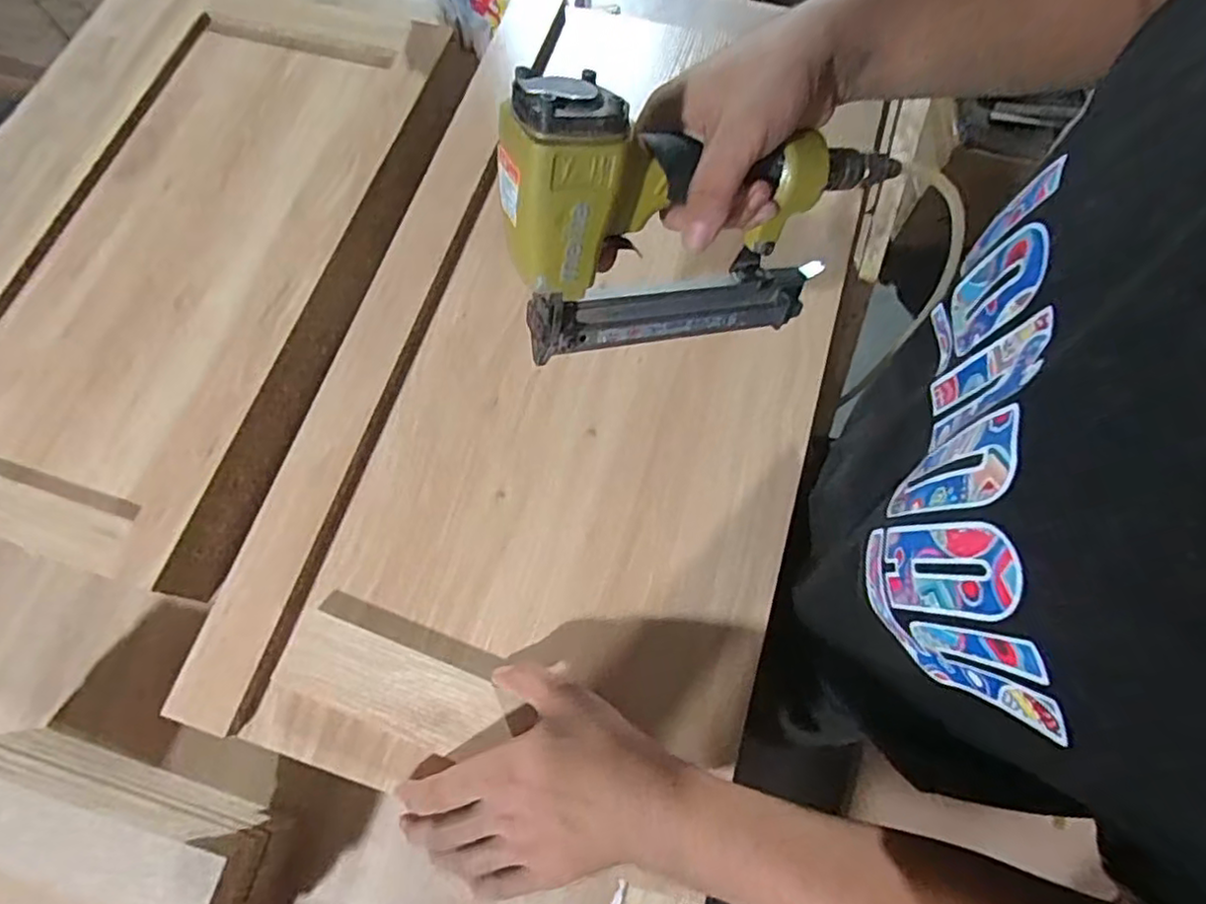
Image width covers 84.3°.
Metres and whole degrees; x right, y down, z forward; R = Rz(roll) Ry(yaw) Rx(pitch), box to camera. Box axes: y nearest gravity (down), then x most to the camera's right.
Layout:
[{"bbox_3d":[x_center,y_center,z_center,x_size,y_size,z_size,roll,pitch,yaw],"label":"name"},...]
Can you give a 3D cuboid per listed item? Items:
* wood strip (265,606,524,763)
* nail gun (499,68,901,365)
[{"bbox_3d":[-0.149,0.170,0.481,0.167,0.017,0.059,17,72,9],"label":"wood strip"},{"bbox_3d":[0.049,-0.138,0.428,0.263,0.162,0.055,-10,54,-32],"label":"nail gun"}]

